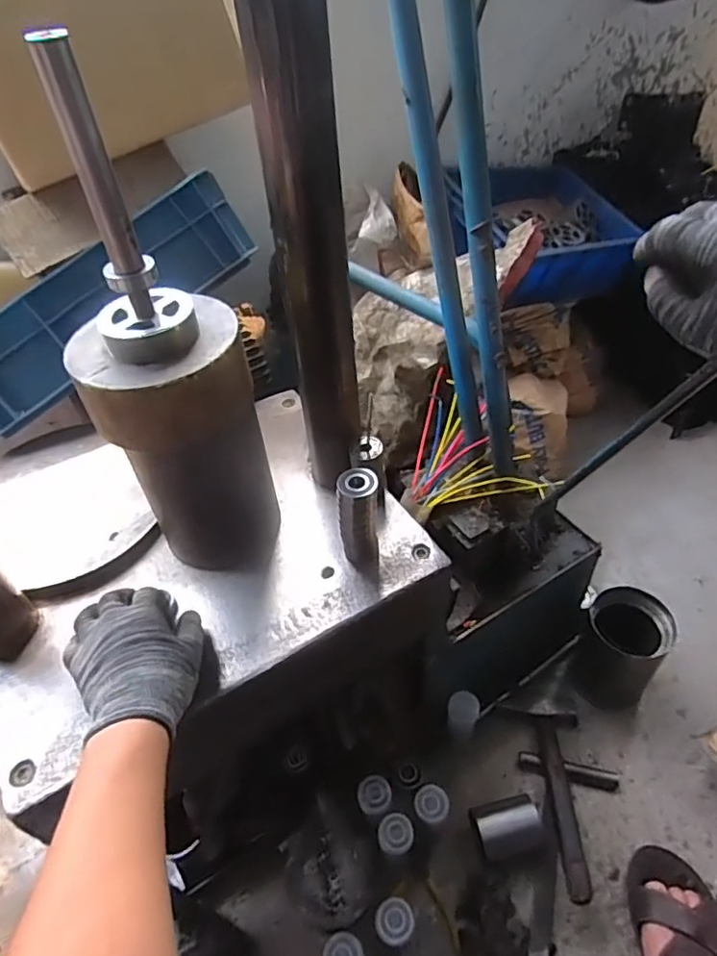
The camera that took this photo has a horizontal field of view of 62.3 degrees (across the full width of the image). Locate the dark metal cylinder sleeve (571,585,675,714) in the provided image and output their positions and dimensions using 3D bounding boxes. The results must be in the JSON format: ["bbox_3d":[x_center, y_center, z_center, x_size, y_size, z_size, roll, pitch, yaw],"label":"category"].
[{"bbox_3d":[0.406,0.270,0.926,0.120,0.161,0.116,28,54,29],"label":"dark metal cylinder sleeve"}]

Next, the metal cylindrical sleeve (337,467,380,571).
[{"bbox_3d":[0.001,0.044,0.612,0.036,0.114,0.037,-3,45,3],"label":"metal cylindrical sleeve"}]

